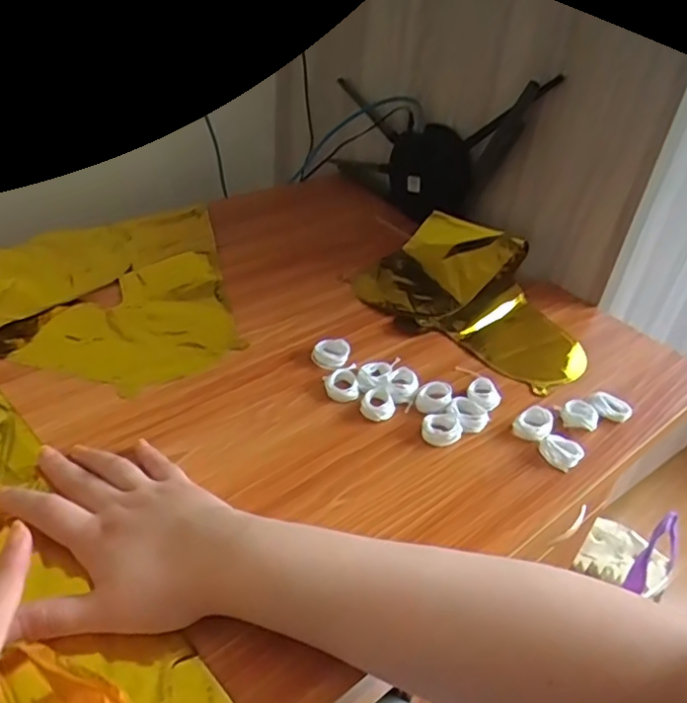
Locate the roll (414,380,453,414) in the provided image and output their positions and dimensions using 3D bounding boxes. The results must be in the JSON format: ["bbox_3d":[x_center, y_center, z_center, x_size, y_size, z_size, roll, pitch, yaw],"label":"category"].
[{"bbox_3d":[0.075,0.037,0.517,0.029,0.015,0.026,12,37,6],"label":"roll"}]

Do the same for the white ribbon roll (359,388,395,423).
[{"bbox_3d":[0.028,0.043,0.505,0.029,0.008,0.029,5,37,-4],"label":"white ribbon roll"}]

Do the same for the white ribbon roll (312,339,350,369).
[{"bbox_3d":[-0.012,0.002,0.551,0.032,0.013,0.031,5,37,-4],"label":"white ribbon roll"}]

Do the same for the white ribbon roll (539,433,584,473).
[{"bbox_3d":[0.166,0.076,0.477,0.030,0.014,0.020,33,44,29],"label":"white ribbon roll"}]

